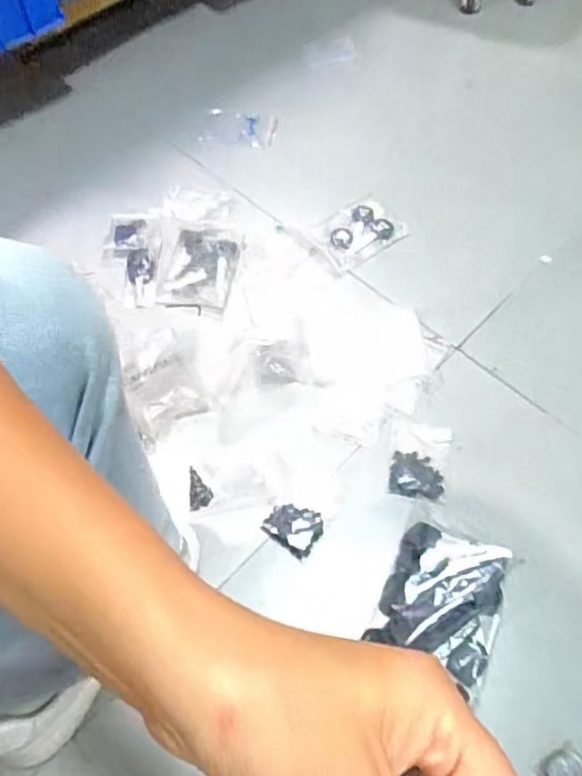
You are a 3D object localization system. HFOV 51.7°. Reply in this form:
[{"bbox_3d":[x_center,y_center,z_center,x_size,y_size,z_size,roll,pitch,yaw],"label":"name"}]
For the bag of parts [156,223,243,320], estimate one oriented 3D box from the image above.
[{"bbox_3d":[-0.129,-0.166,0.820,0.105,0.019,0.142,9,62,3],"label":"bag of parts"}]

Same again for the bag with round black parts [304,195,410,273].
[{"bbox_3d":[0.094,-0.224,0.865,0.120,0.017,0.100,-31,67,-17],"label":"bag with round black parts"}]

